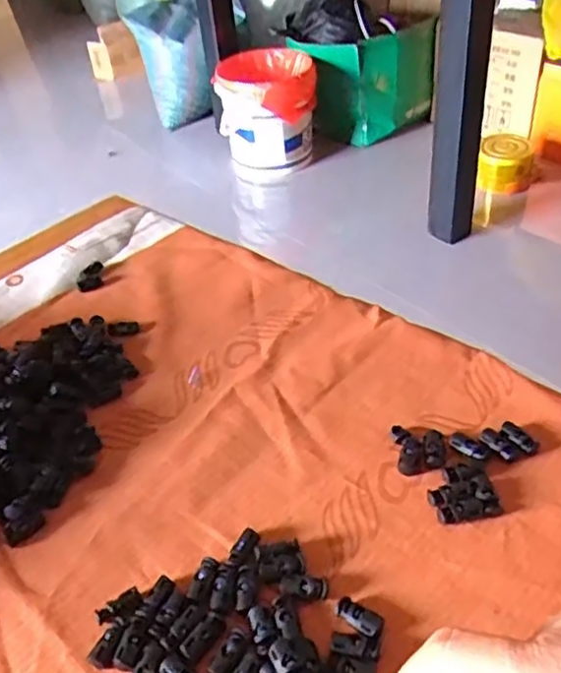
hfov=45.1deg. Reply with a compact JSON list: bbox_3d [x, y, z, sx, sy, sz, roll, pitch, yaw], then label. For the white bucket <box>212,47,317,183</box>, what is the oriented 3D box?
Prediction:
[{"bbox_3d":[-0.033,-0.600,1.836,0.251,0.281,0.251,-3,40,3],"label":"white bucket"}]

